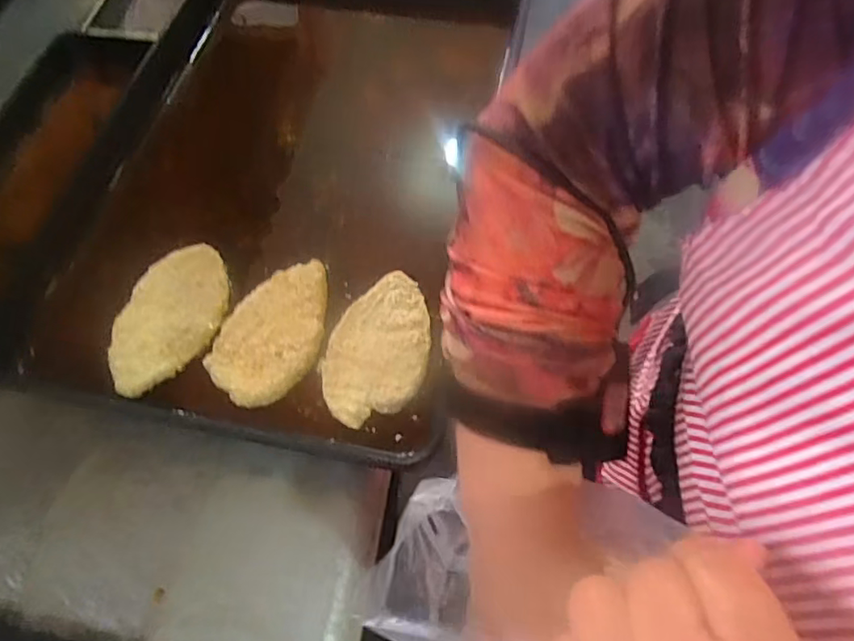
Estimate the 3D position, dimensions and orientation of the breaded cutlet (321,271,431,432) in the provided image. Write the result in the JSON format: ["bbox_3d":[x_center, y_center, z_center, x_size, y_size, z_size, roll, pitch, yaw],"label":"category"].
[{"bbox_3d":[-0.041,0.023,0.485,0.083,0.013,0.140,12,66,8],"label":"breaded cutlet"}]

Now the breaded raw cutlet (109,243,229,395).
[{"bbox_3d":[-0.230,-0.006,0.496,0.084,0.006,0.146,15,66,9],"label":"breaded raw cutlet"}]

